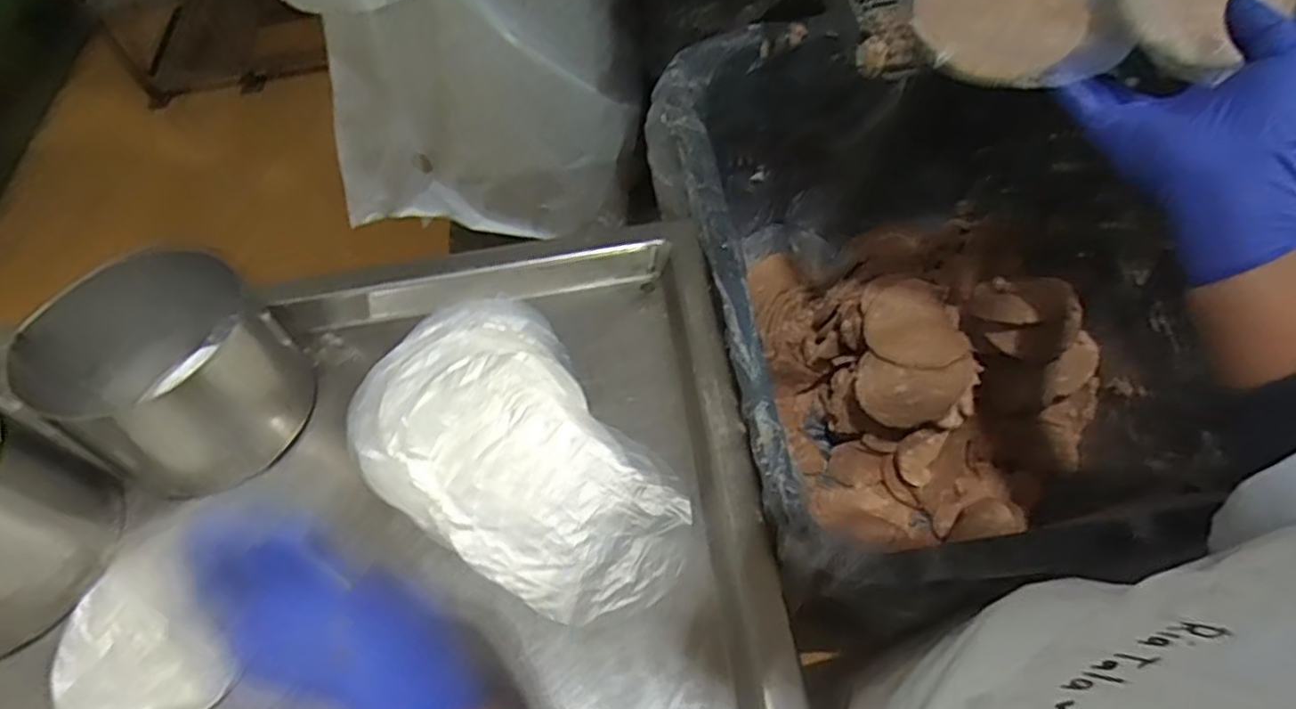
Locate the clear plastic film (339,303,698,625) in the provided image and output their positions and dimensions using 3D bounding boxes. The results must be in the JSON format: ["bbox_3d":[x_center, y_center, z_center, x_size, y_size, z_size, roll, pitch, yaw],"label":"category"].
[{"bbox_3d":[-0.101,0.066,0.481,0.156,0.027,0.268,-34,62,-16],"label":"clear plastic film"}]

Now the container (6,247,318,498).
[{"bbox_3d":[-0.334,0.015,0.494,0.131,0.094,0.129,-2,58,4],"label":"container"}]

